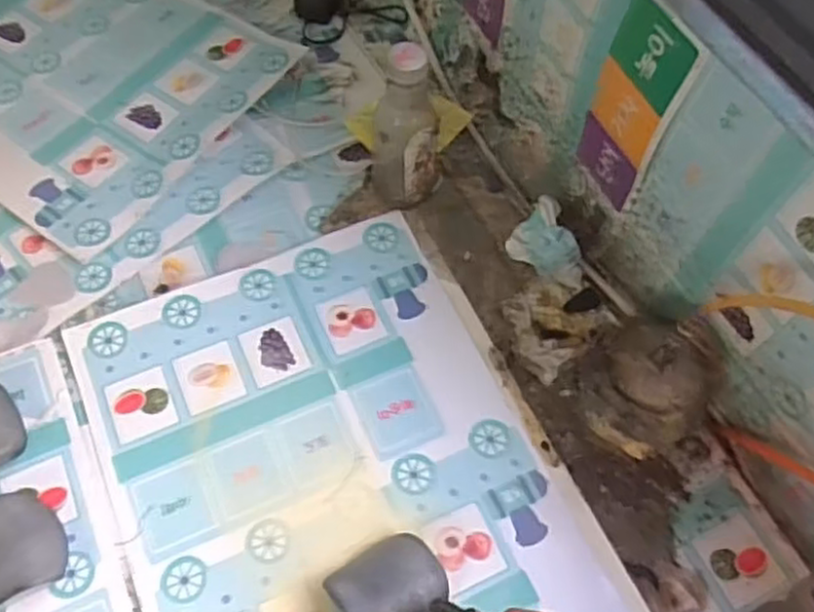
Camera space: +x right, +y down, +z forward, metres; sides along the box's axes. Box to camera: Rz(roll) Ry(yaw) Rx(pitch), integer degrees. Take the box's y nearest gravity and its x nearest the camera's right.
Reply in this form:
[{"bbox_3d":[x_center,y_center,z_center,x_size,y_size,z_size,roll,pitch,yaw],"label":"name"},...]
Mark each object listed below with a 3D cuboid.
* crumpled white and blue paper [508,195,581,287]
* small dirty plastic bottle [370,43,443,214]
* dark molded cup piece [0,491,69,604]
[{"bbox_3d":[0.152,-0.062,0.795,0.061,0.072,0.093,-21,63,-13],"label":"crumpled white and blue paper"},{"bbox_3d":[0.002,-0.183,0.791,0.078,0.199,0.067,1,60,0],"label":"small dirty plastic bottle"},{"bbox_3d":[-0.350,0.213,0.647,0.085,0.039,0.091,-29,65,-17],"label":"dark molded cup piece"}]

